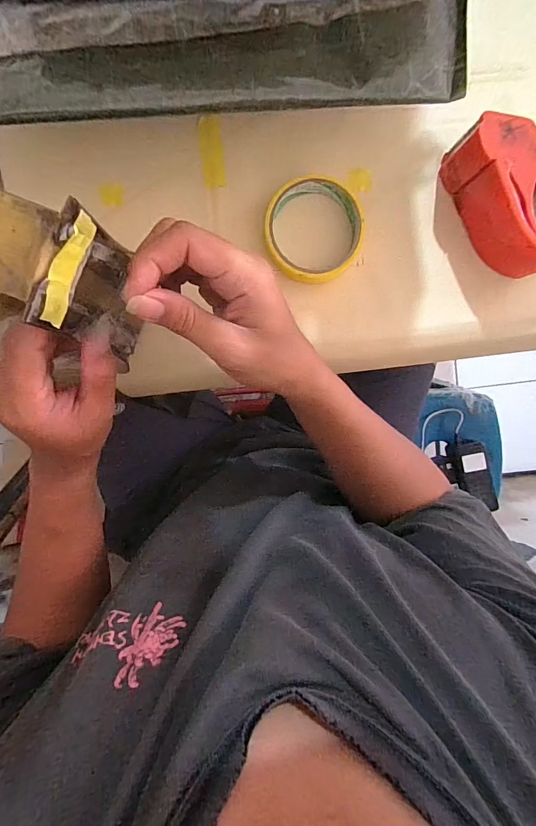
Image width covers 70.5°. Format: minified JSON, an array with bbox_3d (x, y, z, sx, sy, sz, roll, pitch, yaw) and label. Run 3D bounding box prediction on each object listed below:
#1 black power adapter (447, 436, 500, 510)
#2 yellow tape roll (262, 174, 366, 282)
[{"bbox_3d":[0.368,0.109,0.684,0.059,0.027,0.133,-14,81,20],"label":"black power adapter"},{"bbox_3d":[0.042,-0.165,0.347,0.088,0.024,0.089,0,94,-2],"label":"yellow tape roll"}]

